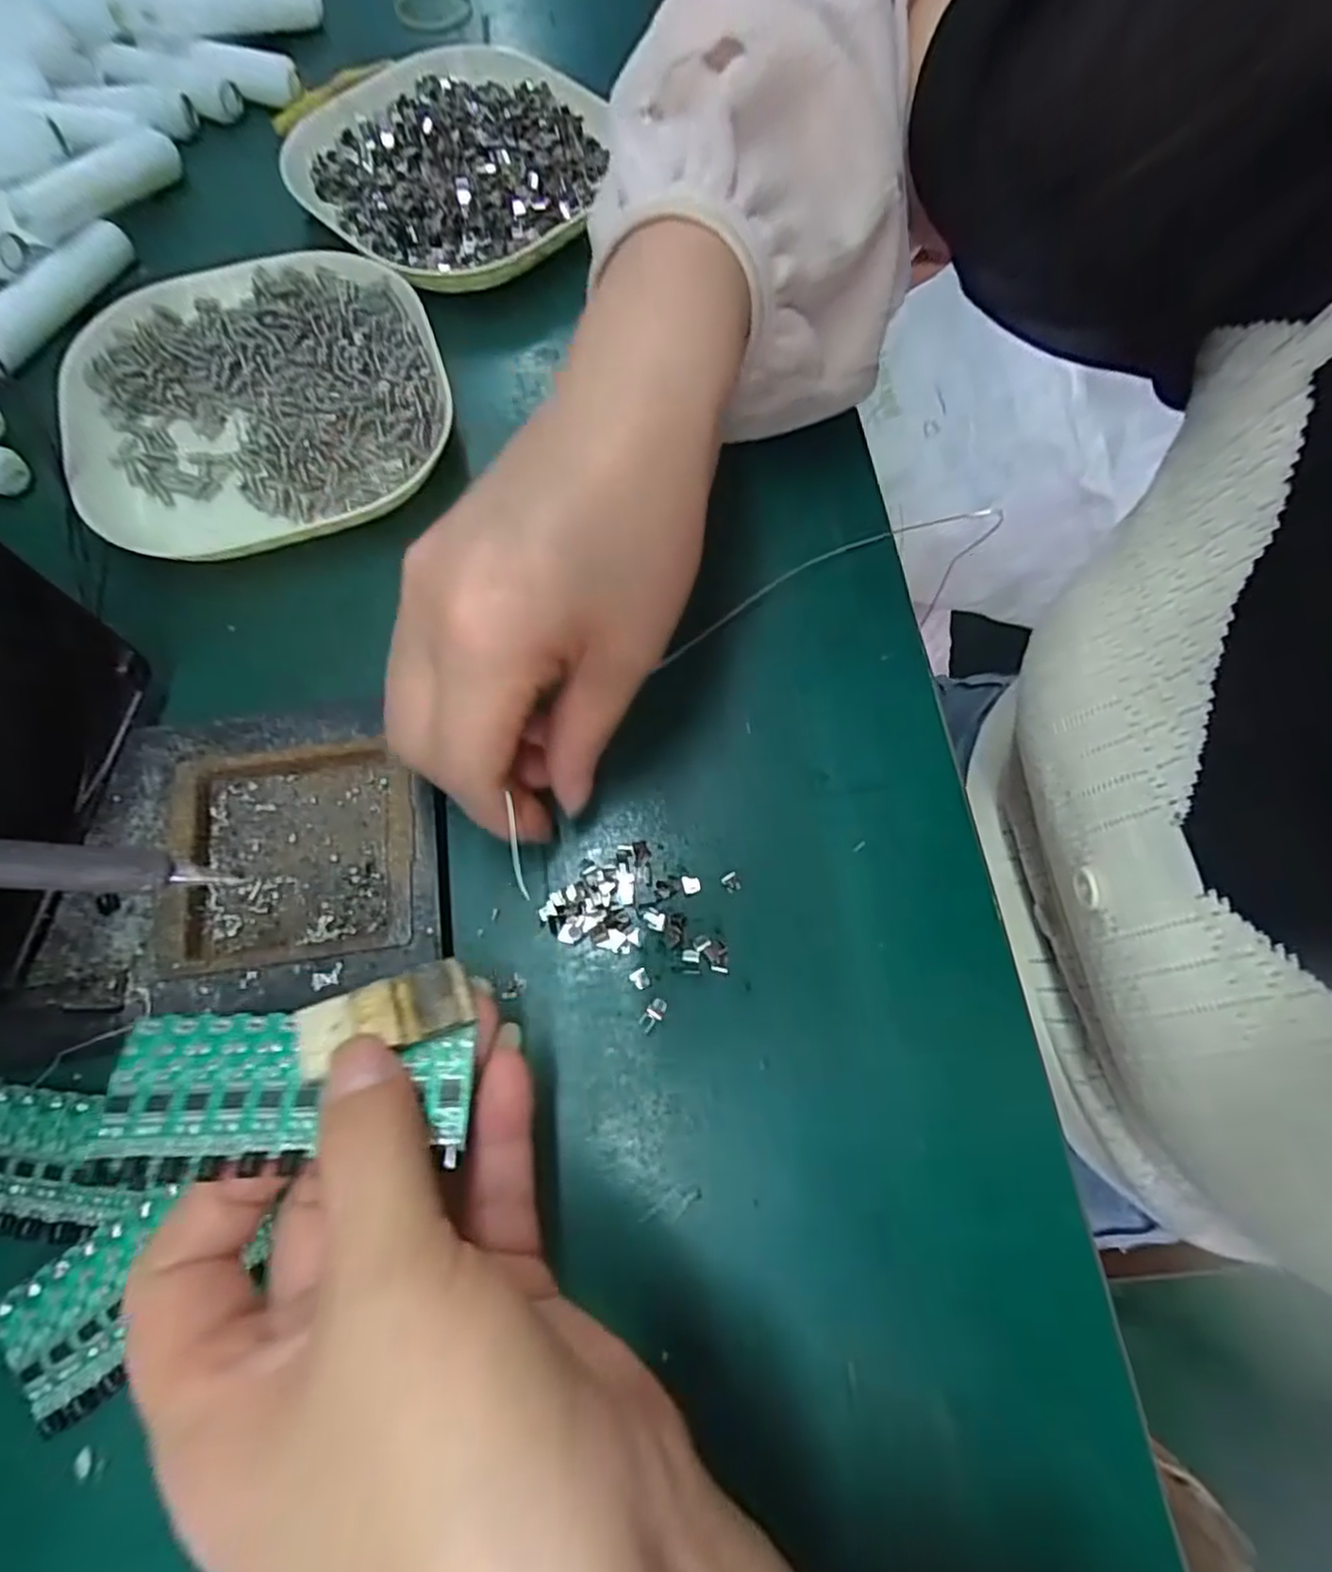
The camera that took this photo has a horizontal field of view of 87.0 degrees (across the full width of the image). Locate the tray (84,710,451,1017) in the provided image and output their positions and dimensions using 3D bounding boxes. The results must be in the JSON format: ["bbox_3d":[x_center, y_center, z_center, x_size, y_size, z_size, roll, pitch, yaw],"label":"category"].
[{"bbox_3d":[-0.125,0.021,0.224,0.107,0.011,0.093,-8,72,-4],"label":"tray"}]

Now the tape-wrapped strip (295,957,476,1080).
[{"bbox_3d":[-0.069,0.056,0.171,0.040,0.007,0.017,-14,72,-12],"label":"tape-wrapped strip"}]

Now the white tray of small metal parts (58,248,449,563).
[{"bbox_3d":[-0.163,-0.156,0.278,0.141,0.012,0.134,-19,73,-9],"label":"white tray of small metal parts"}]

